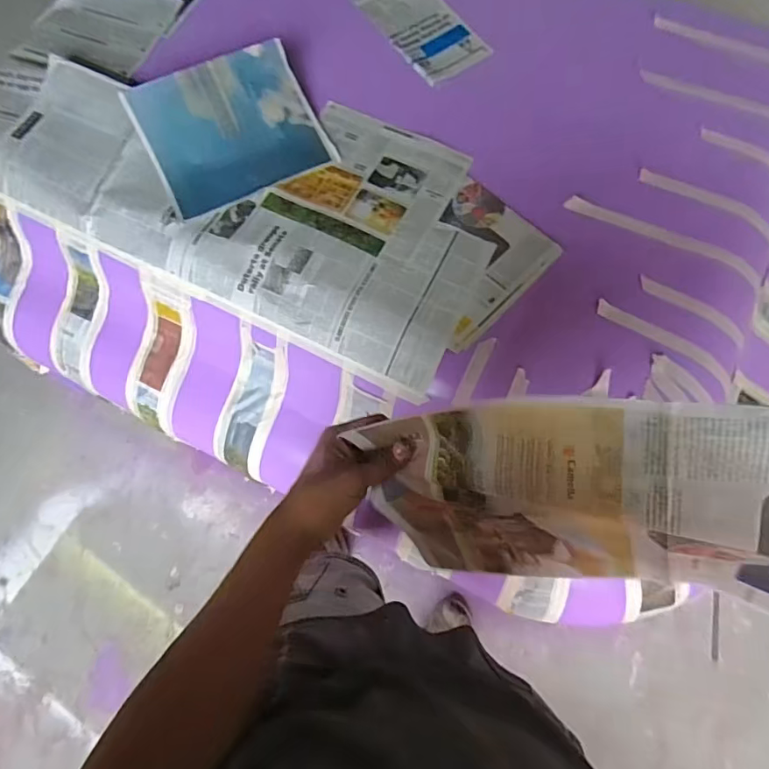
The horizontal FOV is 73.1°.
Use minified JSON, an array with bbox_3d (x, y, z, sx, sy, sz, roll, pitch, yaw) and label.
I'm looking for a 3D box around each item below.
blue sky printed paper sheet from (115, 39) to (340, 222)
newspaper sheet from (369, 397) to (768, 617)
[{"bbox_3d":[-0.284,-0.473,0.964,0.312,0.048,0.245,-24,103,-6],"label":"blue sky printed paper sheet"},{"bbox_3d":[0.214,0.123,0.422,0.472,0.269,0.066,4,47,29],"label":"newspaper sheet"}]

